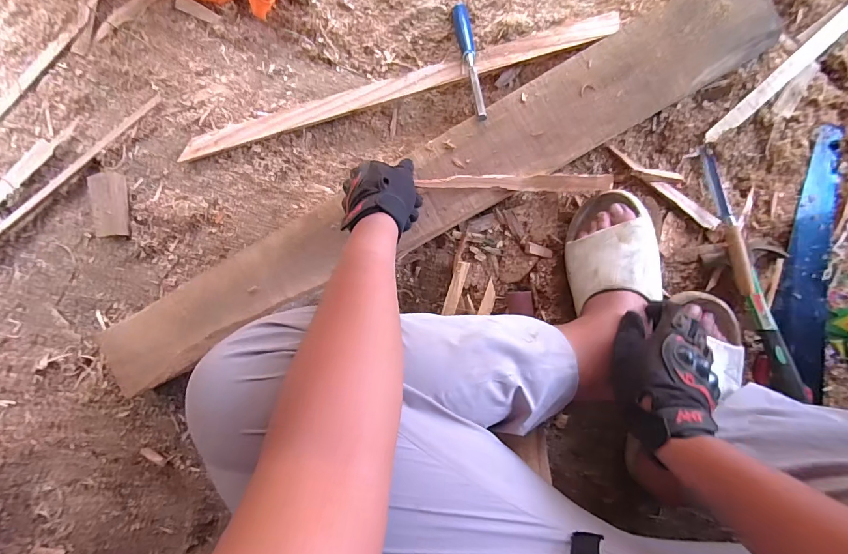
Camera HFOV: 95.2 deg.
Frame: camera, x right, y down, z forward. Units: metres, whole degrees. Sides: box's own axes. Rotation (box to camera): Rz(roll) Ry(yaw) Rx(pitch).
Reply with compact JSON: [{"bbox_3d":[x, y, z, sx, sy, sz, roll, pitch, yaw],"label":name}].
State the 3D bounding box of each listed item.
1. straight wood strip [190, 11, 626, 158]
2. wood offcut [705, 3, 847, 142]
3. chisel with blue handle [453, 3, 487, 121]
[{"bbox_3d":[-0.060,-0.307,0.622,0.699,0.023,0.059,-13,89,6],"label":"straight wood strip"},{"bbox_3d":[0.533,-0.313,0.536,0.350,0.014,0.026,-43,86,5],"label":"wood offcut"},{"bbox_3d":[0.070,-0.332,0.588,0.023,0.020,0.233,-9,70,6],"label":"chisel with blue handle"}]

